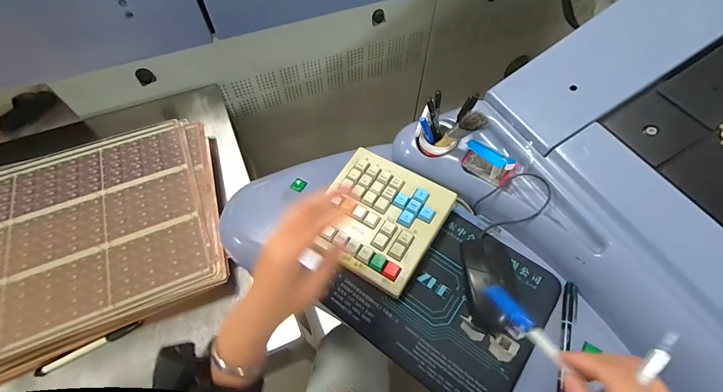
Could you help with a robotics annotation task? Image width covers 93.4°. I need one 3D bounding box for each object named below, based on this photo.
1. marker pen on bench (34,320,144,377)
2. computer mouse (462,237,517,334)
[{"bbox_3d":[-0.395,0.221,0.494,0.140,0.011,0.012,-24,62,-14],"label":"marker pen on bench"},{"bbox_3d":[0.155,0.103,0.416,0.057,0.030,0.115,-1,59,-1],"label":"computer mouse"}]

